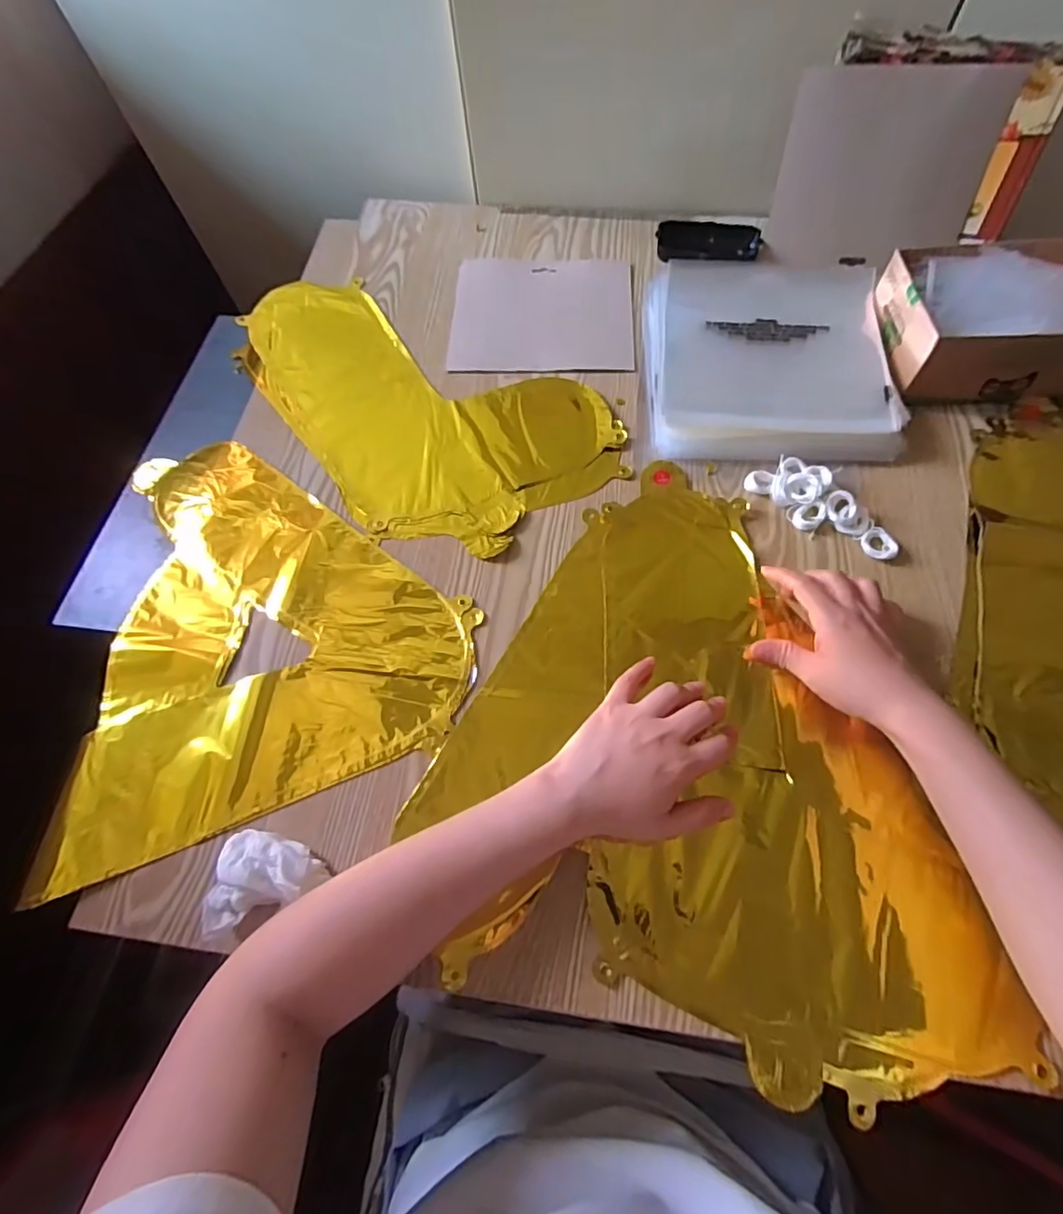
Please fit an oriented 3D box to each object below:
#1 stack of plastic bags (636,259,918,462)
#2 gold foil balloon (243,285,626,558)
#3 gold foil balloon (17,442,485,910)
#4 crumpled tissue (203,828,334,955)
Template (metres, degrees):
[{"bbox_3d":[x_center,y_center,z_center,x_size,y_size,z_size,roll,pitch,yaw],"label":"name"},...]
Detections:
[{"bbox_3d":[0.222,-0.245,0.535,0.213,0.030,0.239,1,65,4],"label":"stack of plastic bags"},{"bbox_3d":[-0.119,-0.220,0.558,0.240,0.009,0.412,-36,68,-13],"label":"gold foil balloon"},{"bbox_3d":[-0.233,-0.008,0.463,0.322,0.011,0.351,-18,65,-5],"label":"gold foil balloon"},{"bbox_3d":[-0.183,0.176,0.363,0.080,0.025,0.059,-31,67,-11],"label":"crumpled tissue"}]

